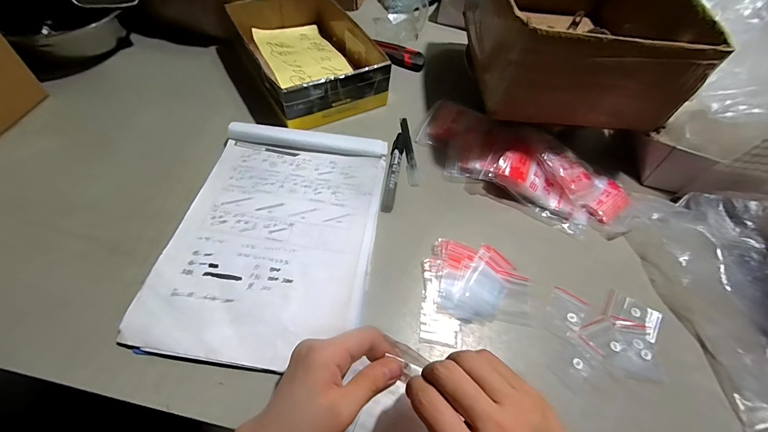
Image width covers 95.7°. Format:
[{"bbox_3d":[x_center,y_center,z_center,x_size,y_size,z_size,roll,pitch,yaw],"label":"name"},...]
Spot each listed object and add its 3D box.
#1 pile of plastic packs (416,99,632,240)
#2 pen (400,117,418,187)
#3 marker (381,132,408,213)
[{"bbox_3d":[0.195,-0.075,0.489,0.306,0.036,0.128,27,58,13],"label":"pile of plastic packs"},{"bbox_3d":[0.036,-0.101,0.520,0.014,0.012,0.132,-2,56,-7],"label":"pen"},{"bbox_3d":[0.015,-0.066,0.487,0.019,0.019,0.148,12,56,2],"label":"marker"}]

